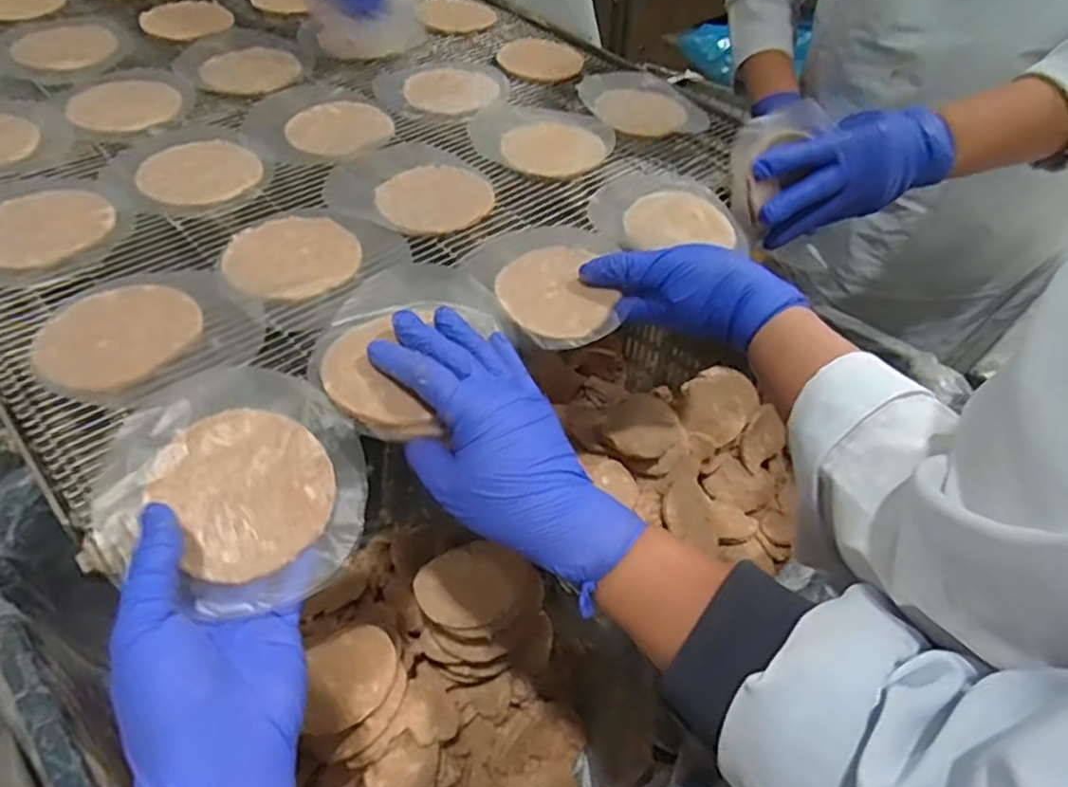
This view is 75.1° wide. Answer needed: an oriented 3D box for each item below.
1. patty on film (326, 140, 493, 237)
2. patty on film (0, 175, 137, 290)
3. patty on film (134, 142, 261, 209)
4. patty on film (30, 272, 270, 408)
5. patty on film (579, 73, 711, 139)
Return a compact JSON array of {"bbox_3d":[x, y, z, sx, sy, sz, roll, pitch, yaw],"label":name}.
[{"bbox_3d":[-0.096,-0.157,0.528,0.122,0.006,0.110,34,53,23],"label":"patty on film"},{"bbox_3d":[-0.336,-0.113,0.467,0.115,0.008,0.116,3,47,-3],"label":"patty on film"},{"bbox_3d":[-0.252,-0.168,0.522,0.077,0.004,0.082,3,47,-3],"label":"patty on film"},{"bbox_3d":[-0.226,-0.038,0.407,0.113,0.005,0.108,3,47,-3],"label":"patty on film"},{"bbox_3d":[0.102,-0.274,0.644,0.115,0.008,0.117,-3,48,-9],"label":"patty on film"}]

